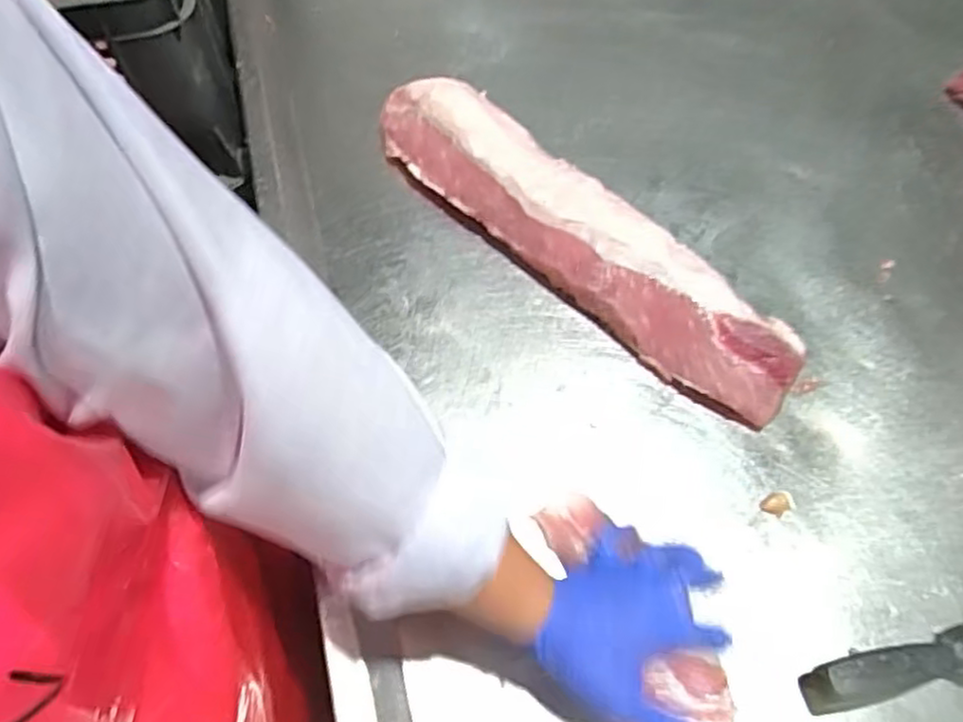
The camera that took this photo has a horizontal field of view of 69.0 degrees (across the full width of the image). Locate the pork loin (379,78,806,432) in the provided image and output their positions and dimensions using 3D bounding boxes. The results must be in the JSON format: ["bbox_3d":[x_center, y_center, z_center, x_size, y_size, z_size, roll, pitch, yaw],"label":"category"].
[{"bbox_3d":[0.080,-0.126,0.676,0.113,0.057,0.496,-41,70,-20],"label":"pork loin"}]

